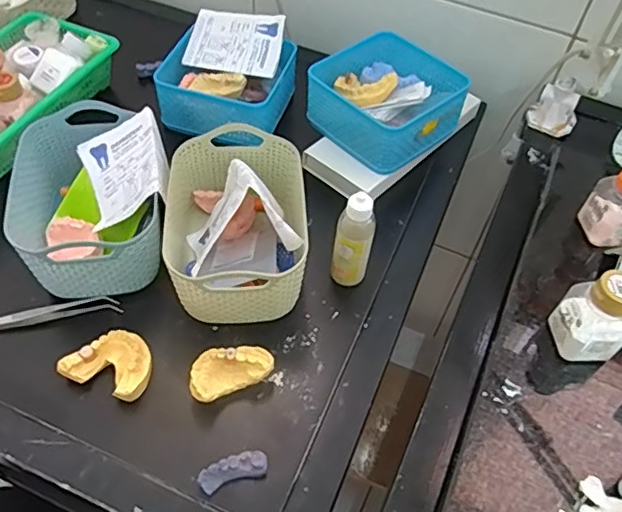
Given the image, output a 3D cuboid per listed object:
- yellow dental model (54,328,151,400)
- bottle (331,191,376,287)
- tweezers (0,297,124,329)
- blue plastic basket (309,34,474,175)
[{"bbox_3d":[-0.162,0.088,0.473,0.067,0.029,0.049,19,53,9],"label":"yellow dental model"},{"bbox_3d":[0.038,-0.011,0.508,0.032,0.100,0.024,14,53,6],"label":"bottle"},{"bbox_3d":[-0.241,0.052,0.501,0.143,0.011,0.016,-8,54,-11],"label":"tweezers"},{"bbox_3d":[0.083,-0.173,0.626,0.148,0.056,0.139,-34,61,-25],"label":"blue plastic basket"}]

